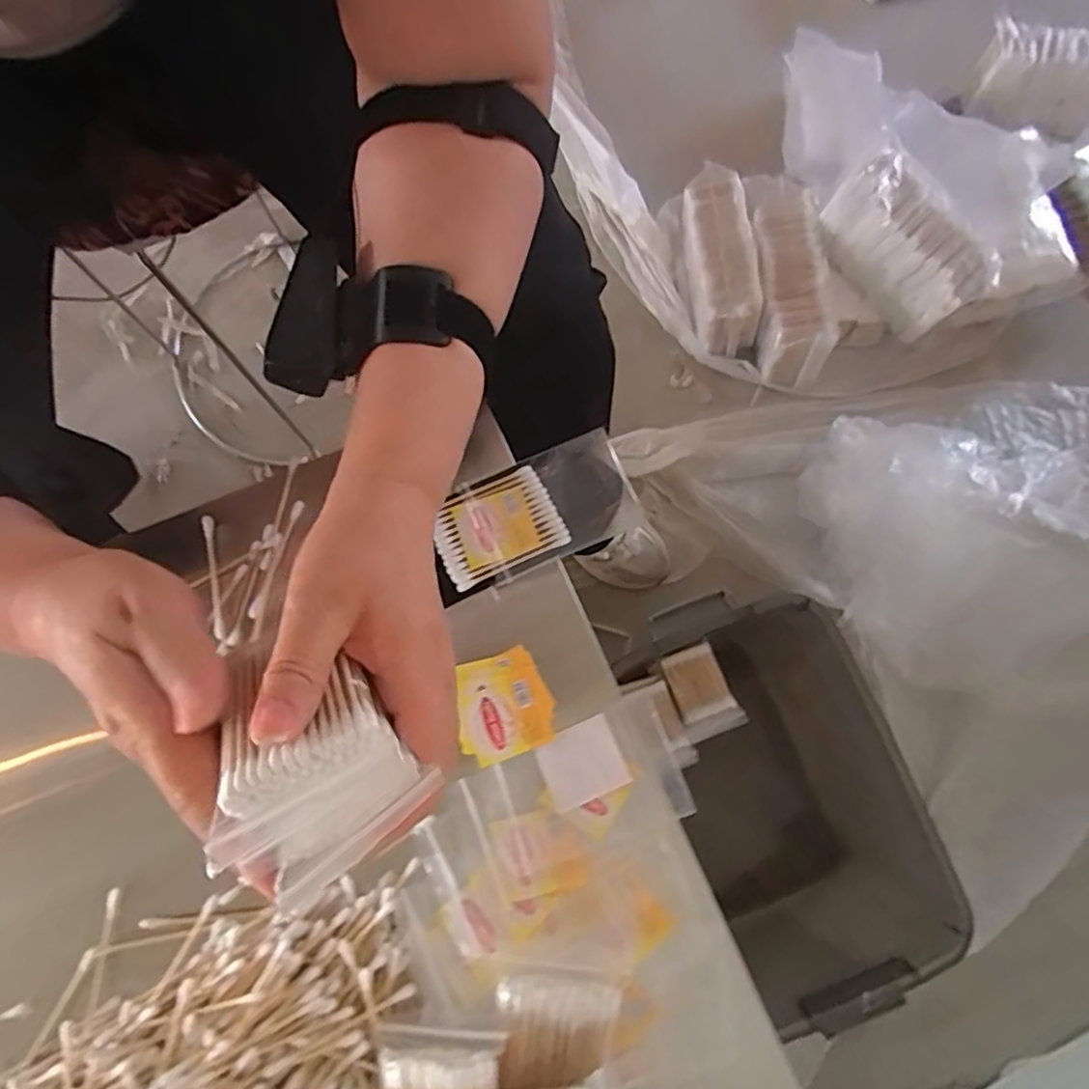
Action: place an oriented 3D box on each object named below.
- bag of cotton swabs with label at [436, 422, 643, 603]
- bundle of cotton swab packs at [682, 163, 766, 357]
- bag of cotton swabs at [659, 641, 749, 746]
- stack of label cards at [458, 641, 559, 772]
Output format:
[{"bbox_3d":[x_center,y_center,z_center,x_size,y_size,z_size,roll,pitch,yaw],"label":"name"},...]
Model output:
[{"bbox_3d":[-0.009,-0.018,0.379,0.126,0.018,0.064,-26,79,-4],"label":"bag of cotton swabs with label"},{"bbox_3d":[0.240,-0.379,0.861,0.080,0.097,0.235,-9,78,-1],"label":"bundle of cotton swab packs"},{"bbox_3d":[0.170,0.162,0.690,0.061,0.026,0.097,-23,79,-4],"label":"bag of cotton swabs"},{"bbox_3d":[-0.023,0.089,0.351,0.052,0.007,0.055,-19,79,-3],"label":"stack of label cards"}]

